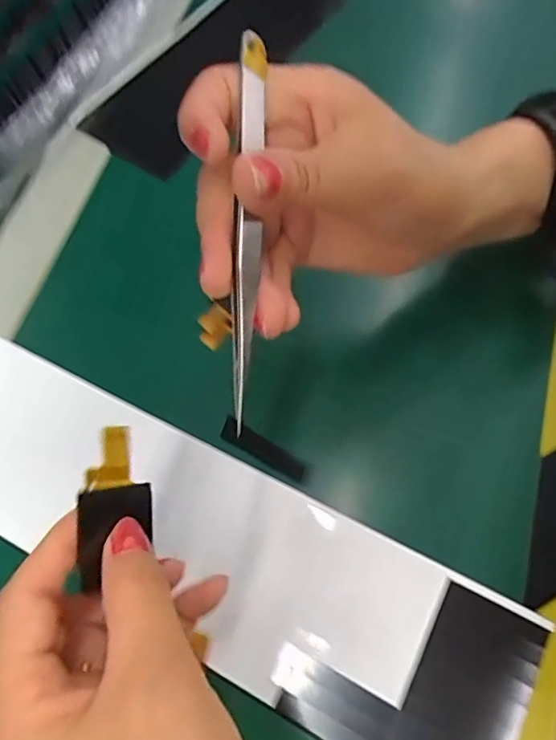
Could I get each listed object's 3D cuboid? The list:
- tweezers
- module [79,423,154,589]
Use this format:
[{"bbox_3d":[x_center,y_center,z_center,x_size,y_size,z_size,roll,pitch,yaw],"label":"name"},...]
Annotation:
[{"bbox_3d":[-0.010,-0.047,0.179,0.008,0.011,0.127,2,83,2],"label":"tweezers"},{"bbox_3d":[-0.053,0.043,0.187,0.004,0.025,0.047,-13,73,43],"label":"module"}]

